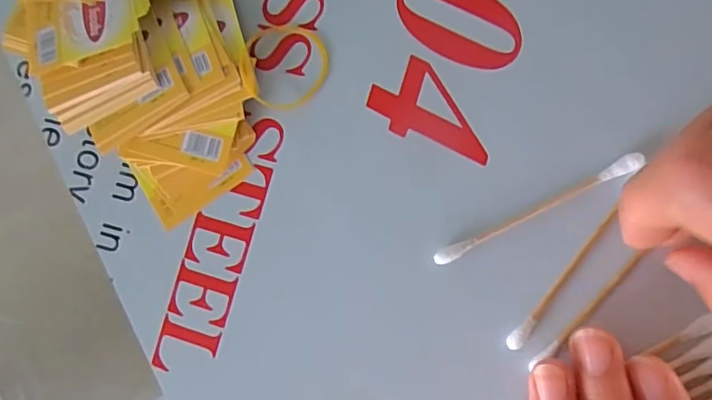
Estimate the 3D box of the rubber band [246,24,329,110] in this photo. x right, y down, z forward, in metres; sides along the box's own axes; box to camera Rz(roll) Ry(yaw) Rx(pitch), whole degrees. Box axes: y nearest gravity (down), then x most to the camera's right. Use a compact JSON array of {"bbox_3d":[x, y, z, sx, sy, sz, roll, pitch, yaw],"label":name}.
[{"bbox_3d":[-0.024,-0.048,0.192,0.027,0.004,0.032,-14,83,7],"label":"rubber band"}]

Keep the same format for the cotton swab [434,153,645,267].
[{"bbox_3d":[0.056,0.004,0.176,0.067,0.005,0.005,-28,82,5],"label":"cotton swab"}]

